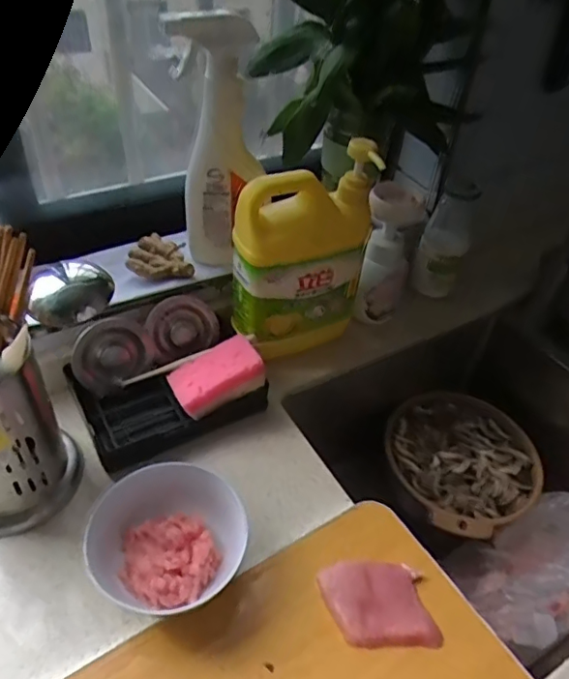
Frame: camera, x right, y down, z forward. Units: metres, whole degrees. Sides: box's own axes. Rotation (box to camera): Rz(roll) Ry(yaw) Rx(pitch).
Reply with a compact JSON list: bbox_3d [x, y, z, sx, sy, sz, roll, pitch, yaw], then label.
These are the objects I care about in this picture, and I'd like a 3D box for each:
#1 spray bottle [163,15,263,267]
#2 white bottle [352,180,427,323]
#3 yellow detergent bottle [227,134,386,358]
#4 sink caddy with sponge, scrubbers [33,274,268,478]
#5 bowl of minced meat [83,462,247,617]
[{"bbox_3d":[-0.071,-0.200,0.578,0.078,0.254,0.047,16,45,10],"label":"spray bottle"},{"bbox_3d":[0.124,-0.102,0.684,0.069,0.153,0.080,17,45,10],"label":"white bottle"},{"bbox_3d":[0.020,-0.084,0.596,0.143,0.216,0.071,-24,52,-28],"label":"yellow detergent bottle"},{"bbox_3d":[-0.123,0.035,0.594,0.205,0.075,0.156,-25,52,-29],"label":"sink caddy with sponge, scrubbers"},{"bbox_3d":[-0.099,0.169,0.464,0.124,0.062,0.118,3,44,-3],"label":"bowl of minced meat"}]

